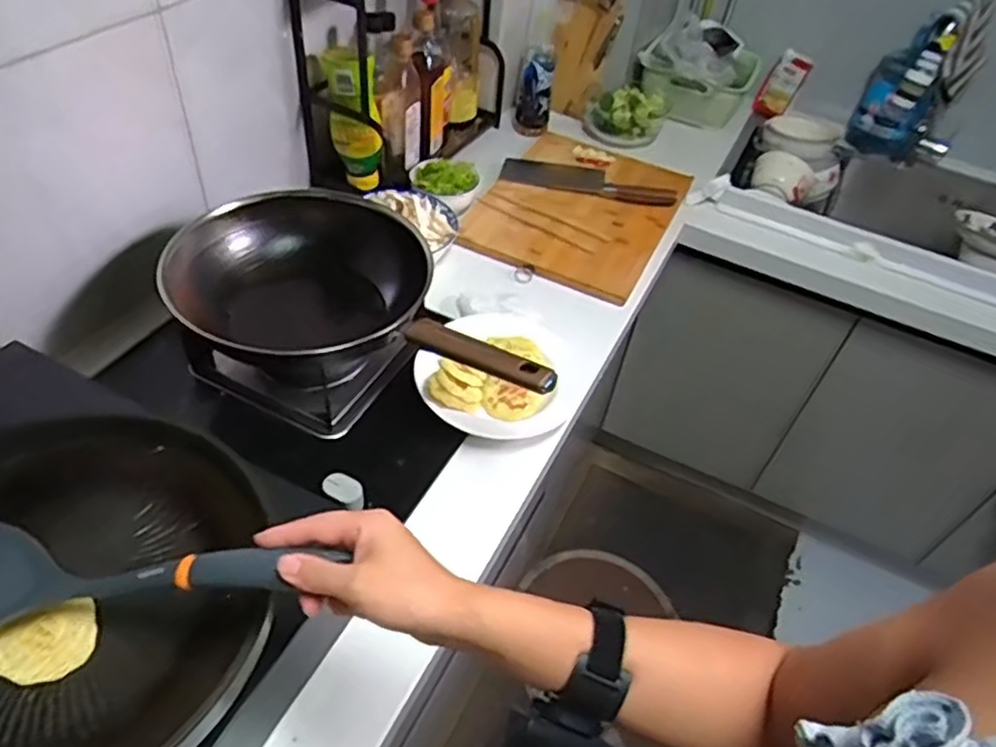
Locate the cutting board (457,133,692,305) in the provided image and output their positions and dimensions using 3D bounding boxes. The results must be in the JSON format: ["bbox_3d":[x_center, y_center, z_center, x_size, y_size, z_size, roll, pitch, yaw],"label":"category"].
[{"bbox_3d":[0.141,-0.297,1.186,0.300,0.016,0.386,22,48,14],"label":"cutting board"}]

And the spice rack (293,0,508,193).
[{"bbox_3d":[-0.142,-0.545,1.115,0.151,0.398,0.389,29,50,19],"label":"spice rack"}]

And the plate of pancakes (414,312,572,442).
[{"bbox_3d":[-0.010,-0.006,0.895,0.185,0.044,0.219,-2,47,-9],"label":"plate of pancakes"}]

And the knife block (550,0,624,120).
[{"bbox_3d":[0.166,-0.629,1.283,0.115,0.318,0.071,10,46,2],"label":"knife block"}]

